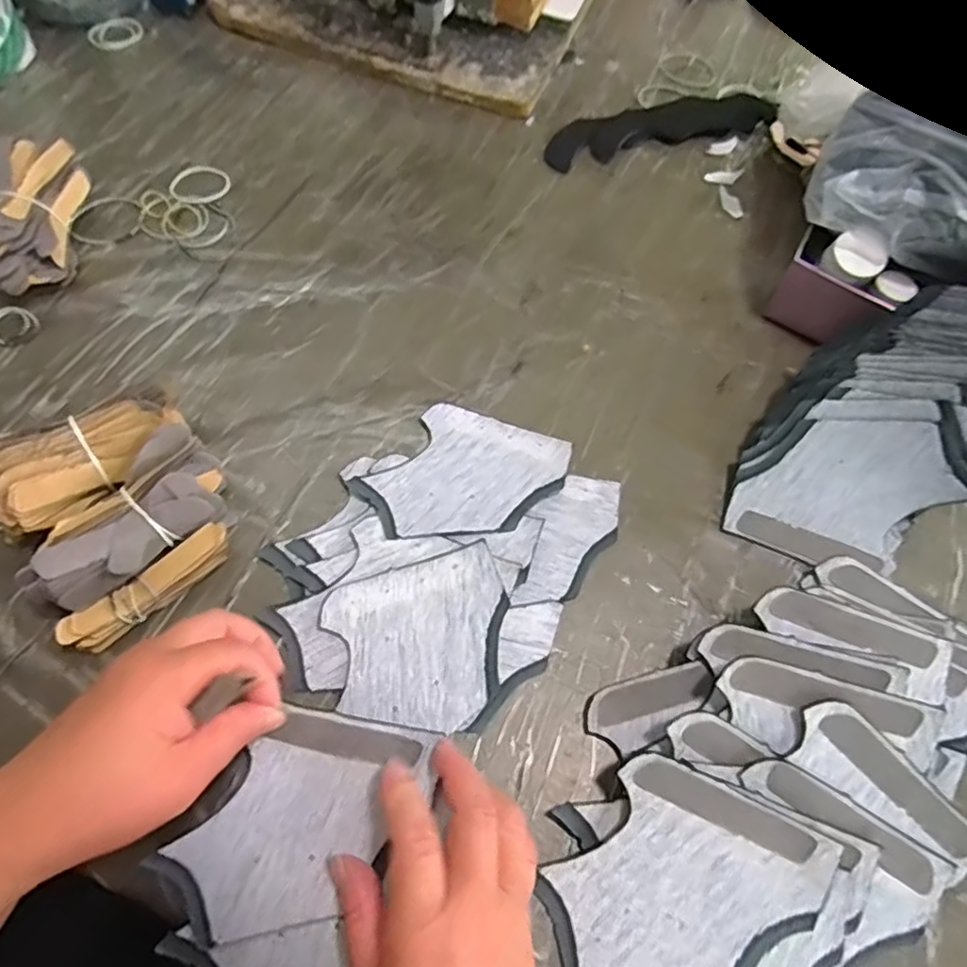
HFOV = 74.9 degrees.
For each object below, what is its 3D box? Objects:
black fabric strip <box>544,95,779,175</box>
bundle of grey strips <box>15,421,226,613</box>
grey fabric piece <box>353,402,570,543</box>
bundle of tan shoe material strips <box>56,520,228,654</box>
[{"bbox_3d":[0.167,-0.335,0.593,0.230,0.007,0.062,-17,65,-12],"label":"black fabric strip"},{"bbox_3d":[-0.200,0.026,0.368,0.048,0.047,0.115,34,66,13],"label":"bundle of grey strips"},{"bbox_3d":[-0.012,-0.006,0.419,0.101,0.014,0.122,35,66,14],"label":"grey fabric piece"},{"bbox_3d":[-0.191,0.061,0.366,0.098,0.024,0.022,-39,71,-20],"label":"bundle of tan shoe material strips"}]

